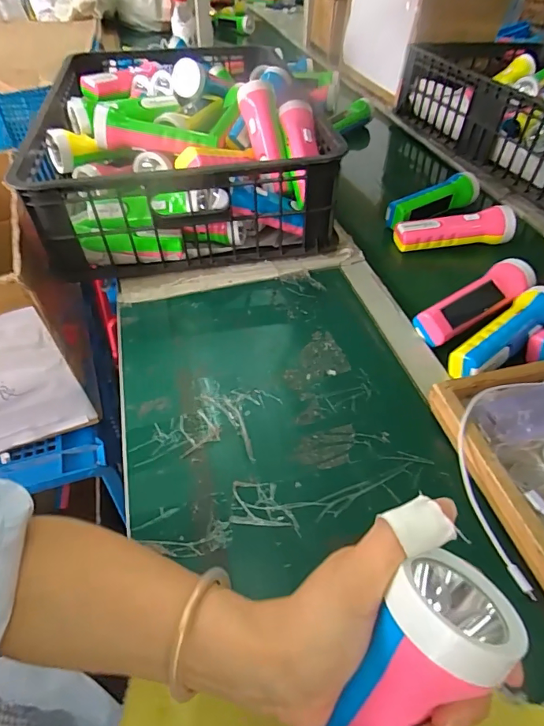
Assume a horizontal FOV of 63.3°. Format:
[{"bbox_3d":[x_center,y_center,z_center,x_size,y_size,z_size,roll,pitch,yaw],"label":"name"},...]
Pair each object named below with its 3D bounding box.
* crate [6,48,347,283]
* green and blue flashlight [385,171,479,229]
[{"bbox_3d":[-0.151,-0.360,0.706,0.391,0.140,0.505,-7,47,-9],"label":"crate"},{"bbox_3d":[0.258,-0.255,0.691,0.171,0.043,0.044,-24,52,-23],"label":"green and blue flashlight"}]

